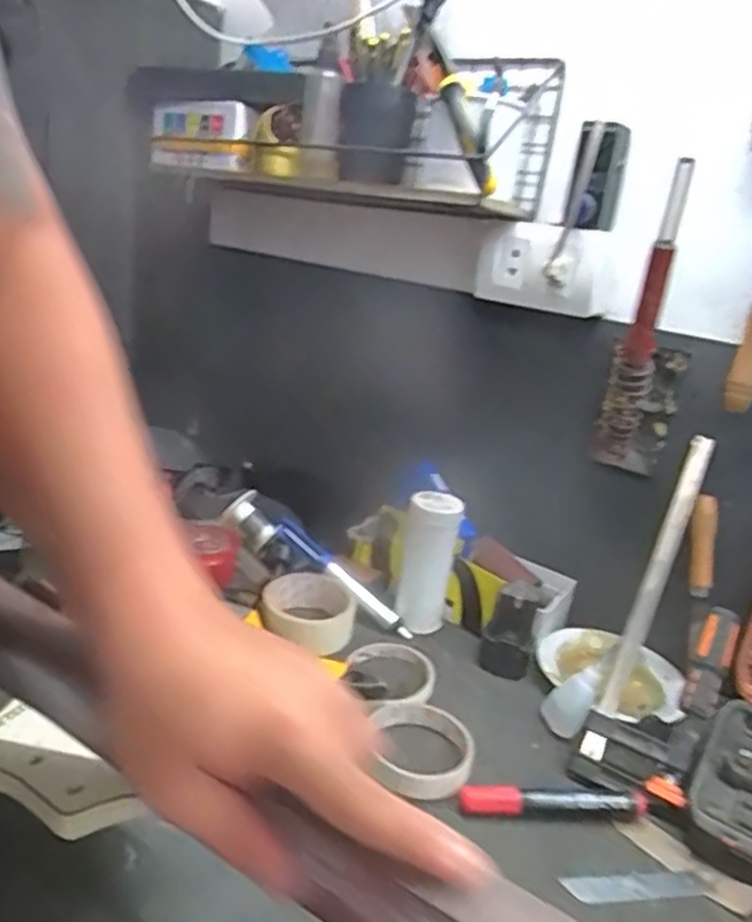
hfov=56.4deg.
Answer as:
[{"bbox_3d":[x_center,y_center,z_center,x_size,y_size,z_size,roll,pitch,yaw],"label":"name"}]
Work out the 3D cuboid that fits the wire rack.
[{"bbox_3d":[-0.044,-0.357,0.746,0.444,0.134,0.128,20,23,31],"label":"wire rack"}]

